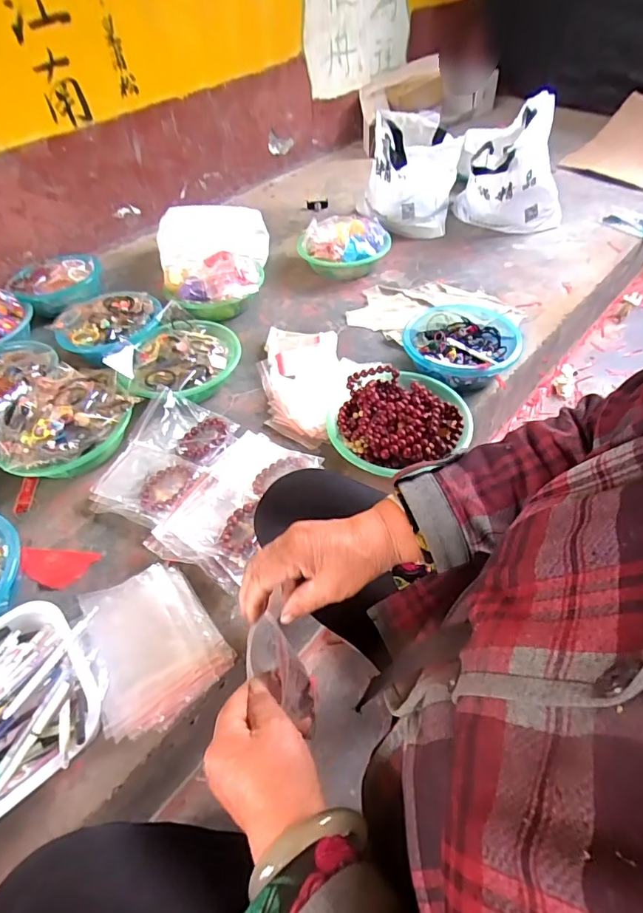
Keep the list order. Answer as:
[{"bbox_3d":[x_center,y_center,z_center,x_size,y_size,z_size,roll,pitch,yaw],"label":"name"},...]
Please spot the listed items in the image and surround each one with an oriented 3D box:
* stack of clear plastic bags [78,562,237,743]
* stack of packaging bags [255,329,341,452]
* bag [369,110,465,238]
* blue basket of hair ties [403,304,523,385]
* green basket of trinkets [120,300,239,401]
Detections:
[{"bbox_3d":[-0.232,0.247,0.622,0.160,0.025,0.202,-34,55,-21],"label":"stack of clear plastic bags"},{"bbox_3d":[-0.047,-0.148,0.940,0.159,0.040,0.319,-2,50,4],"label":"stack of packaging bags"},{"bbox_3d":[0.273,-0.823,1.341,0.221,0.257,0.294,10,52,14],"label":"bag"},{"bbox_3d":[0.290,-0.236,0.959,0.226,0.074,0.275,18,54,20],"label":"blue basket of hair ties"},{"bbox_3d":[-0.277,-0.197,0.940,0.209,0.072,0.239,-2,50,4],"label":"green basket of trinkets"}]

